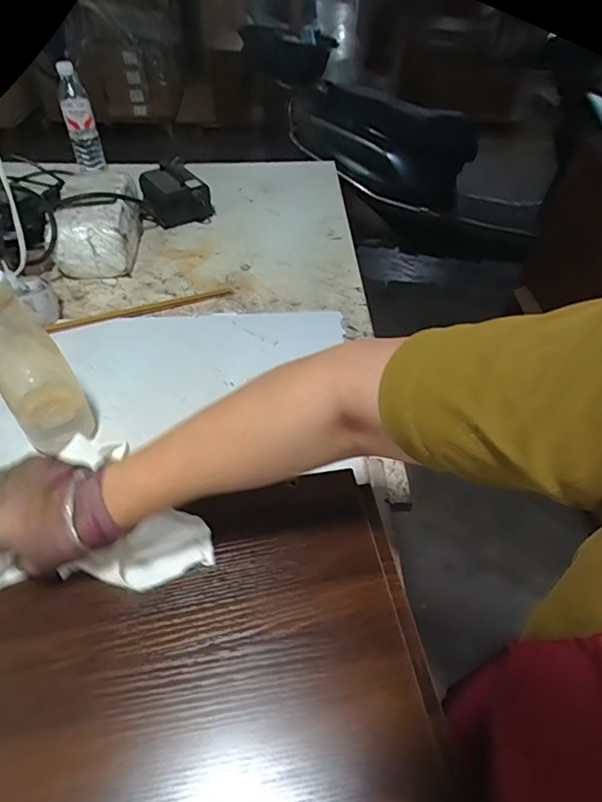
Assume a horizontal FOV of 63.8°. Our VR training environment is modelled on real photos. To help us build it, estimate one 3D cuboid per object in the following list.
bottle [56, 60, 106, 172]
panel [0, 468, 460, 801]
[{"bbox_3d":[-0.523,-0.663,1.145,0.061,0.222,0.068,-17,49,-19],"label":"bottle"},{"bbox_3d":[-0.076,0.229,0.329,0.344,0.018,0.370,-5,46,-8],"label":"panel"}]

